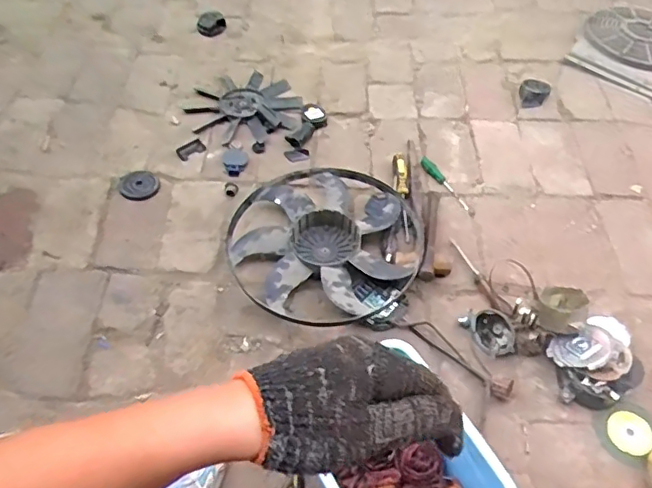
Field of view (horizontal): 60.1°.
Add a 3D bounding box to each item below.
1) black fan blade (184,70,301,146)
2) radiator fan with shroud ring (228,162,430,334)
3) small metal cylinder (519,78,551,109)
[{"bbox_3d":[-0.181,-0.320,1.318,0.244,0.042,0.227,0,52,-1],"label":"black fan blade"},{"bbox_3d":[-0.002,-0.013,1.063,0.358,0.065,0.357,0,52,-1],"label":"radiator fan with shroud ring"},{"bbox_3d":[0.509,-0.369,1.381,0.072,0.036,0.078,20,54,14],"label":"small metal cylinder"}]

